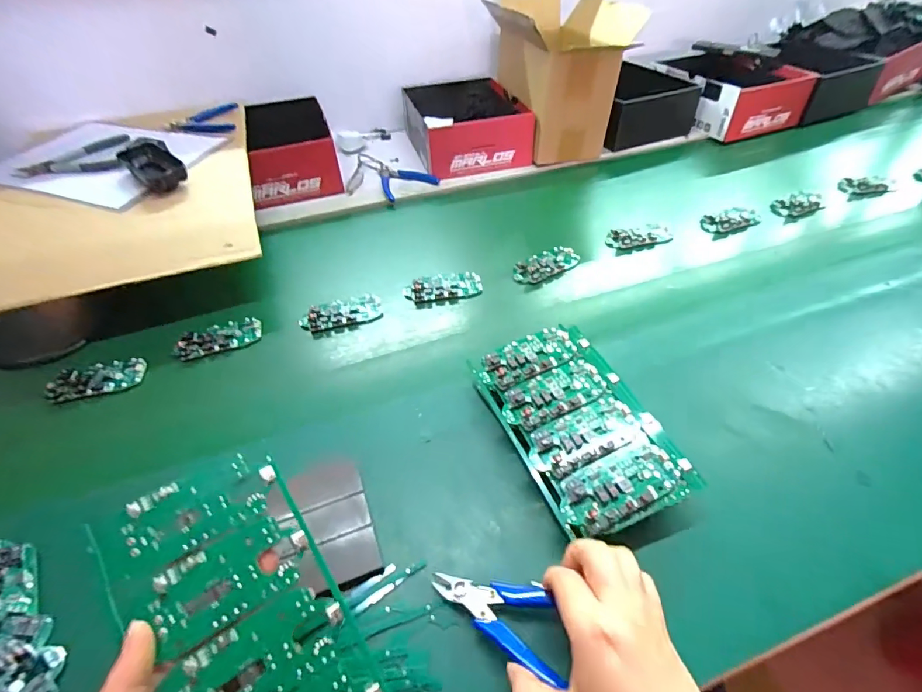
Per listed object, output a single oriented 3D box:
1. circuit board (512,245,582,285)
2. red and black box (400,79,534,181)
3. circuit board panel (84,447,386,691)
[{"bbox_3d":[0.115,-0.110,0.616,0.098,0.012,0.046,-26,50,-19],"label":"circuit board"},{"bbox_3d":[0.008,-0.402,0.826,0.196,0.088,0.196,-12,46,-6],"label":"red and black box"},{"bbox_3d":[-0.122,0.154,0.254,0.097,0.006,0.179,-24,69,-31],"label":"circuit board panel"}]

